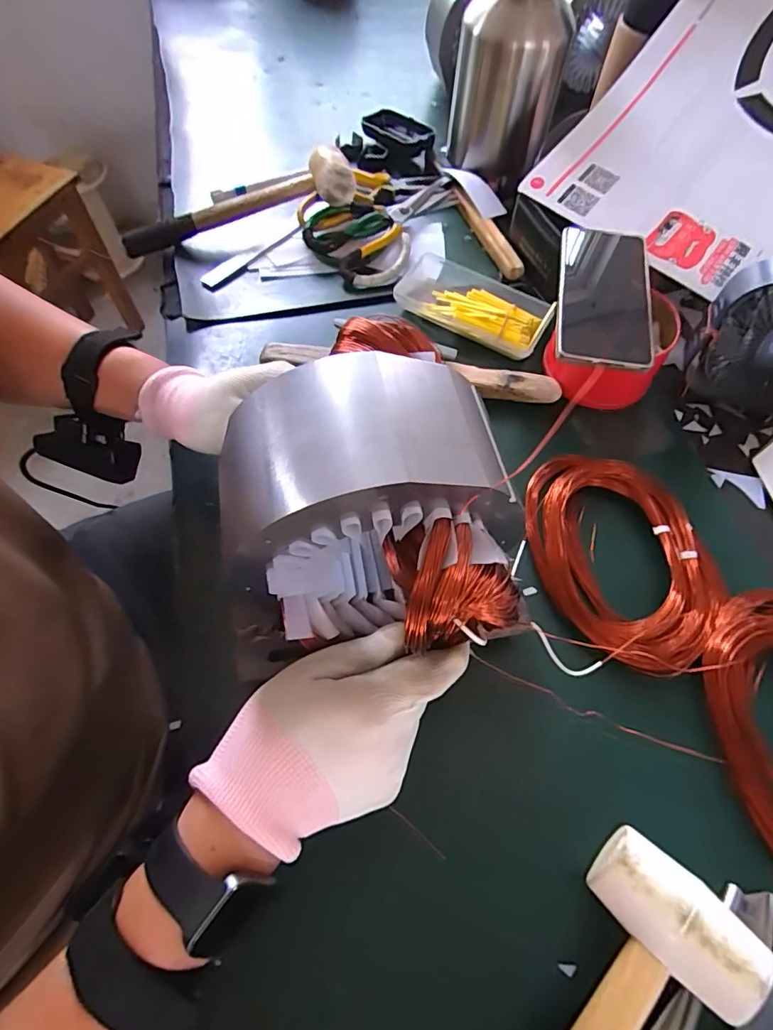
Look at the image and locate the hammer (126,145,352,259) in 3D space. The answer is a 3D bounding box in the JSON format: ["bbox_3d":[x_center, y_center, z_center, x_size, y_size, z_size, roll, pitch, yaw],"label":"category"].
[{"bbox_3d":[-0.166,-0.349,0.552,0.256,0.064,0.061,-11,62,-7],"label":"hammer"}]

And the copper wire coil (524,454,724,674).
[{"bbox_3d":[0.179,0.027,0.387,0.125,0.023,0.177,-26,65,-15],"label":"copper wire coil"}]

